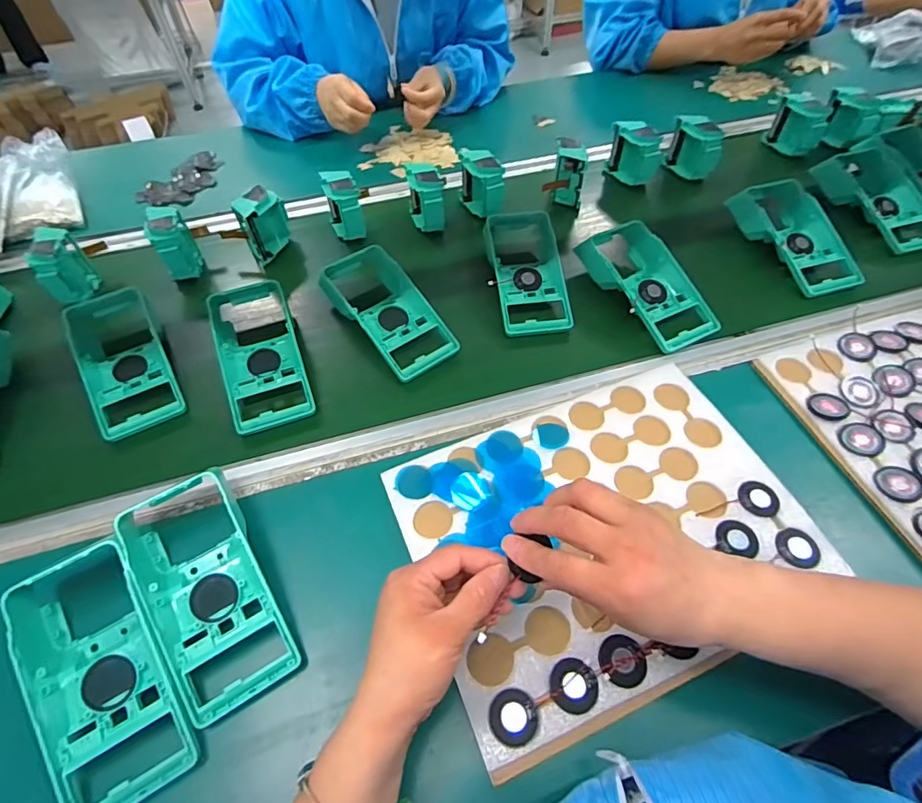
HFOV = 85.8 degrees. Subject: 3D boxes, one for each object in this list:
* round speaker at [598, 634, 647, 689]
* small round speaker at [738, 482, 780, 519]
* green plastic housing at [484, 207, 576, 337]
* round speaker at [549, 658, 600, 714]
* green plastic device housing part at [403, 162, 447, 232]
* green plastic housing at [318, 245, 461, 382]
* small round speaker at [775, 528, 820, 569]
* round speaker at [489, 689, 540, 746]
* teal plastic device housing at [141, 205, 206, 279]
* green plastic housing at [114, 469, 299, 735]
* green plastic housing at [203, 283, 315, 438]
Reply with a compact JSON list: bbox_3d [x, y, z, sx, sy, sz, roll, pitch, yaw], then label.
[{"bbox_3d":[0.118,0.188,0.360,0.034,0.004,0.034,-1,54,1],"label":"round speaker"},{"bbox_3d":[0.261,0.085,0.433,0.034,0.004,0.032,-1,54,1],"label":"small round speaker"},{"bbox_3d":[0.078,-0.170,0.625,0.083,0.063,0.216,-7,54,-4],"label":"green plastic housing"},{"bbox_3d":[0.080,0.201,0.352,0.033,0.004,0.033,-1,54,1],"label":"round speaker"},{"bbox_3d":[-0.049,-0.282,0.682,0.041,0.072,0.078,-16,55,-10],"label":"green plastic device housing part"},{"bbox_3d":[-0.088,-0.110,0.576,0.102,0.052,0.192,-32,59,-20],"label":"green plastic housing"},{"bbox_3d":[0.278,0.120,0.409,0.036,0.008,0.032,5,54,5],"label":"small round speaker"},{"bbox_3d":[0.037,0.218,0.342,0.032,0.004,0.033,-1,54,1],"label":"round speaker"},{"bbox_3d":[-0.366,-0.199,0.639,0.045,0.076,0.077,-25,57,-16],"label":"teal plastic device housing"},{"bbox_3d":[-0.201,0.139,0.387,0.085,0.051,0.184,-27,58,-17],"label":"green plastic housing"},{"bbox_3d":[-0.218,-0.059,0.543,0.090,0.052,0.188,-19,56,-12],"label":"green plastic housing"}]

